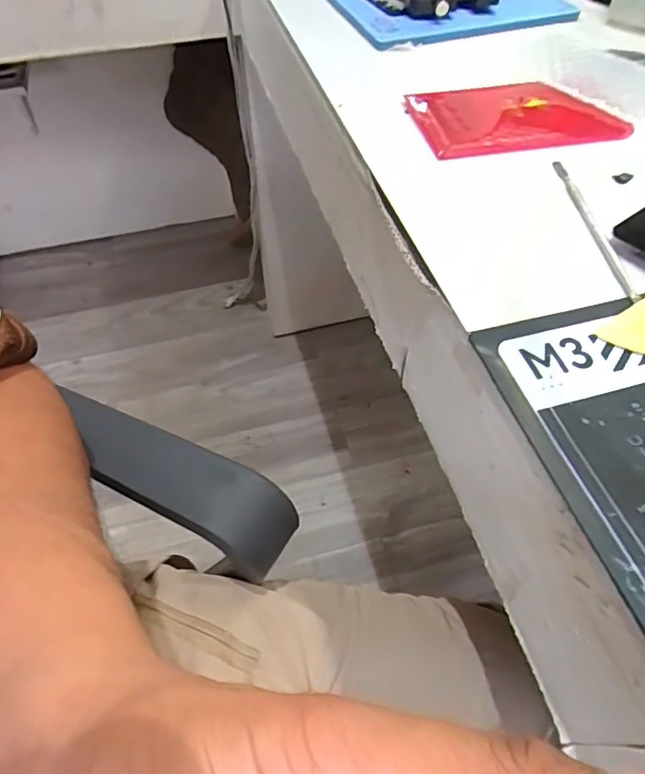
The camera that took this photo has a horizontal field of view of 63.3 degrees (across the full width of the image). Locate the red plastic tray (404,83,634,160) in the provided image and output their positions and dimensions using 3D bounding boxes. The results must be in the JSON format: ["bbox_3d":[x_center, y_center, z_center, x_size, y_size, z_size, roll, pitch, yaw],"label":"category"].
[{"bbox_3d":[0.149,-0.214,0.410,0.147,0.014,0.092,-9,55,-6],"label":"red plastic tray"}]

